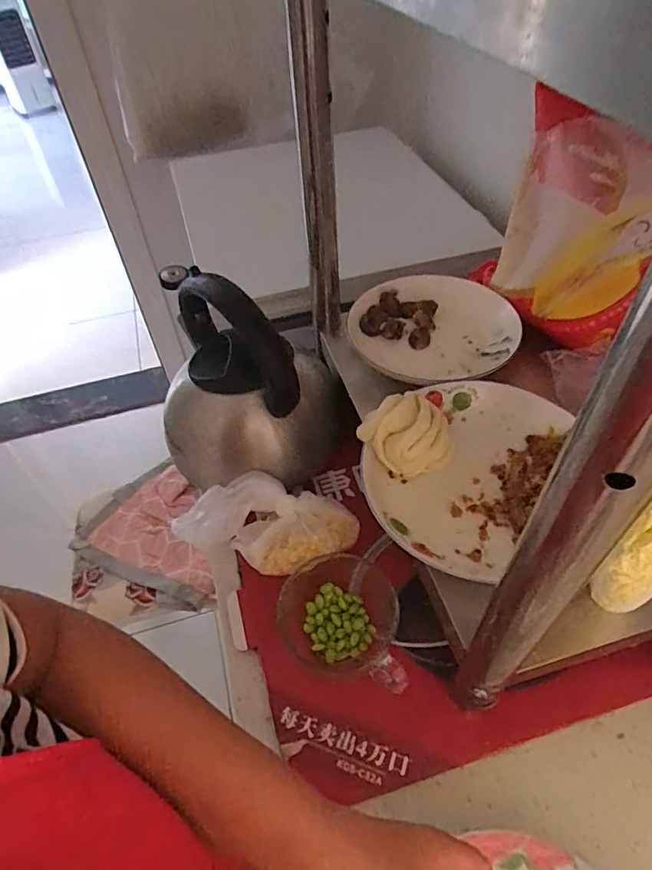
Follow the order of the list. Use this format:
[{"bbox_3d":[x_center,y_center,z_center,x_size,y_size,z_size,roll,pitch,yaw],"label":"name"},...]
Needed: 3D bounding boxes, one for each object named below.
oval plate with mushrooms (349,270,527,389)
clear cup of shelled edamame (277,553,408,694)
[{"bbox_3d":[0.117,-0.118,0.605,0.186,0.045,0.177,33,60,25],"label":"oval plate with mushrooms"},{"bbox_3d":[0.013,0.168,0.490,0.114,0.060,0.122,-1,52,2],"label":"clear cup of shelled edamame"}]

